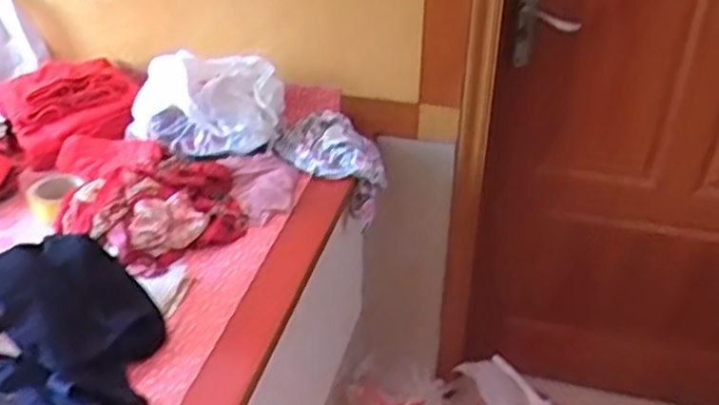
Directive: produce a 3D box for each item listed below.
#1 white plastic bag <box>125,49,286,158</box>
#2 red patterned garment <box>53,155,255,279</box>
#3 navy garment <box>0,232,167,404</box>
[{"bbox_3d":[-0.282,-0.182,1.315,0.277,0.145,0.117,0,33,-2],"label":"white plastic bag"},{"bbox_3d":[-0.327,0.005,1.172,0.274,0.093,0.236,-27,42,-37],"label":"red patterned garment"},{"bbox_3d":[-0.340,0.164,0.899,0.198,0.123,0.293,-14,36,-23],"label":"navy garment"}]

